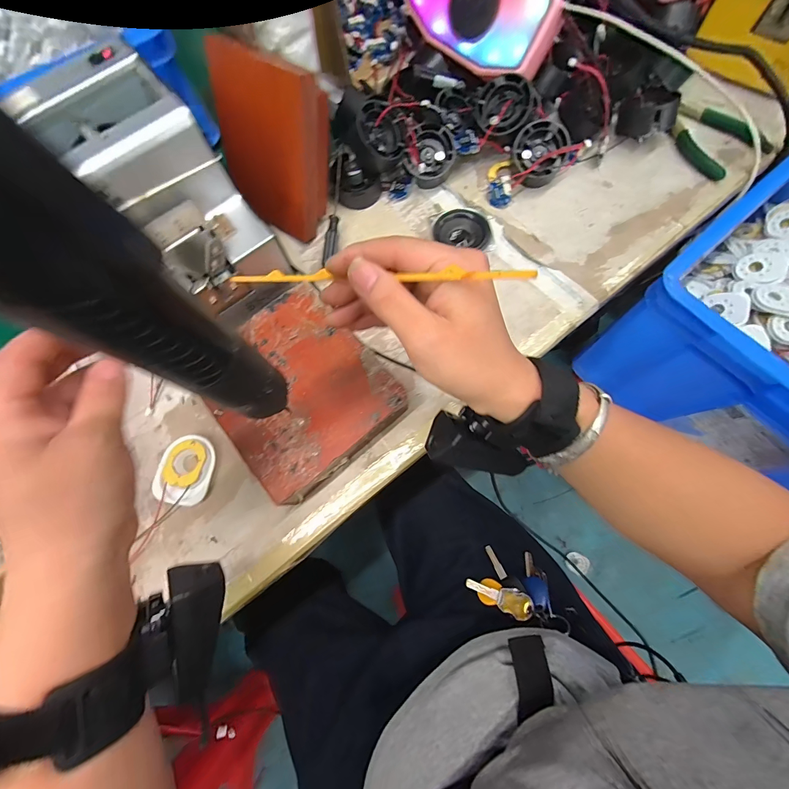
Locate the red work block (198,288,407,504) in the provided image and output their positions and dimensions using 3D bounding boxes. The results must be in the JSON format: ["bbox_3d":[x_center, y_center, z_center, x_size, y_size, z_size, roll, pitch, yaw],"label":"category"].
[{"bbox_3d":[-0.080,-0.002,0.294,0.125,0.044,0.141,-39,76,-10],"label":"red work block"}]

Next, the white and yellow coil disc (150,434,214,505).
[{"bbox_3d":[-0.180,0.065,0.298,0.048,0.011,0.056,7,74,5],"label":"white and yellow coil disc"}]

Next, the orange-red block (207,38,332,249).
[{"bbox_3d":[-0.113,-0.232,0.323,0.107,0.133,0.043,31,53,10],"label":"orange-red block"}]

